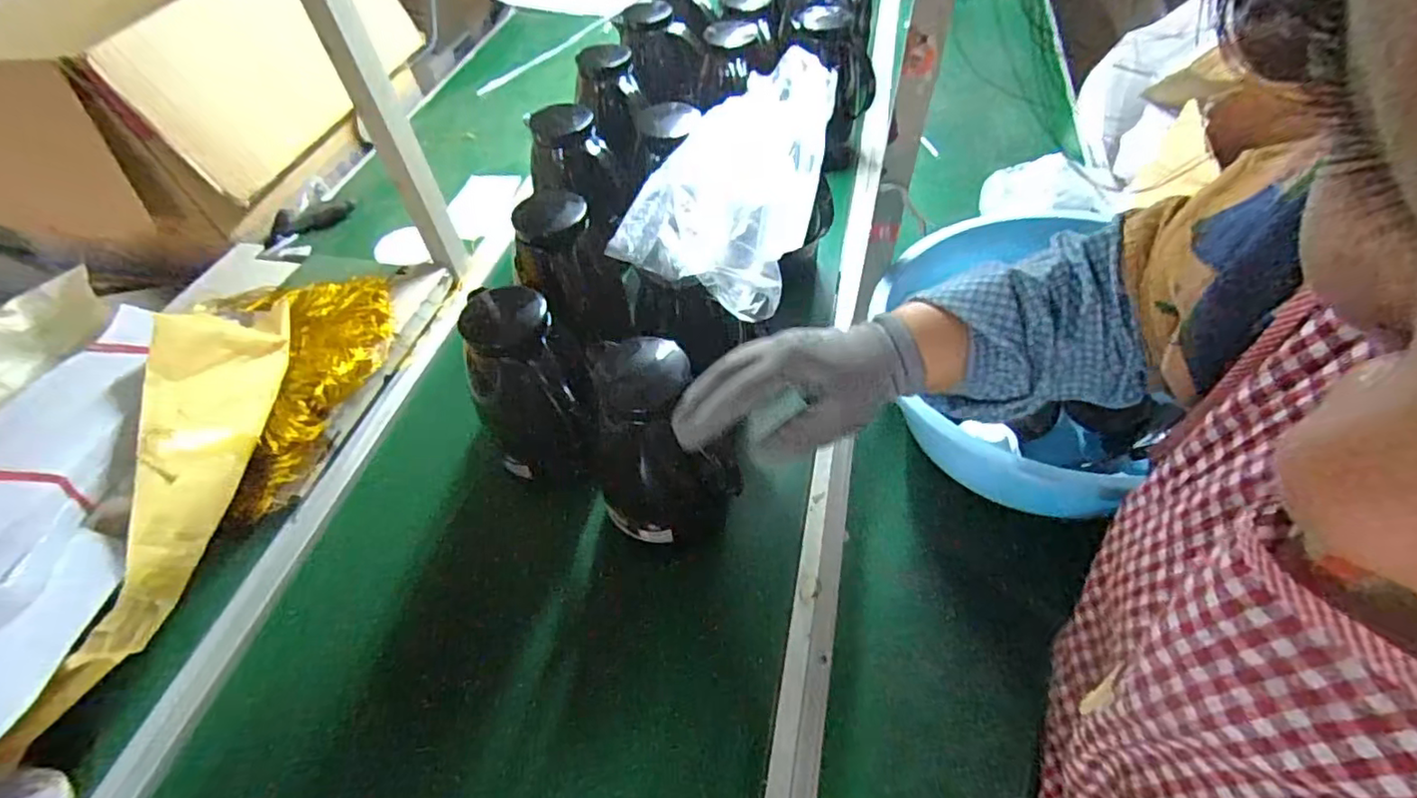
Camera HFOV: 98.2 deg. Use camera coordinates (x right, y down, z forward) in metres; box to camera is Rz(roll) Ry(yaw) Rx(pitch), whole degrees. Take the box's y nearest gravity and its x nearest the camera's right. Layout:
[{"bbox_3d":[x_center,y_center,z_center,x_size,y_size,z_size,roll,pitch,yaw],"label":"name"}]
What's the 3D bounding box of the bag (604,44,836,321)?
[{"bbox_3d":[0.019,-0.236,0.637,0.185,0.069,0.341,12,53,12],"label":"bag"}]

